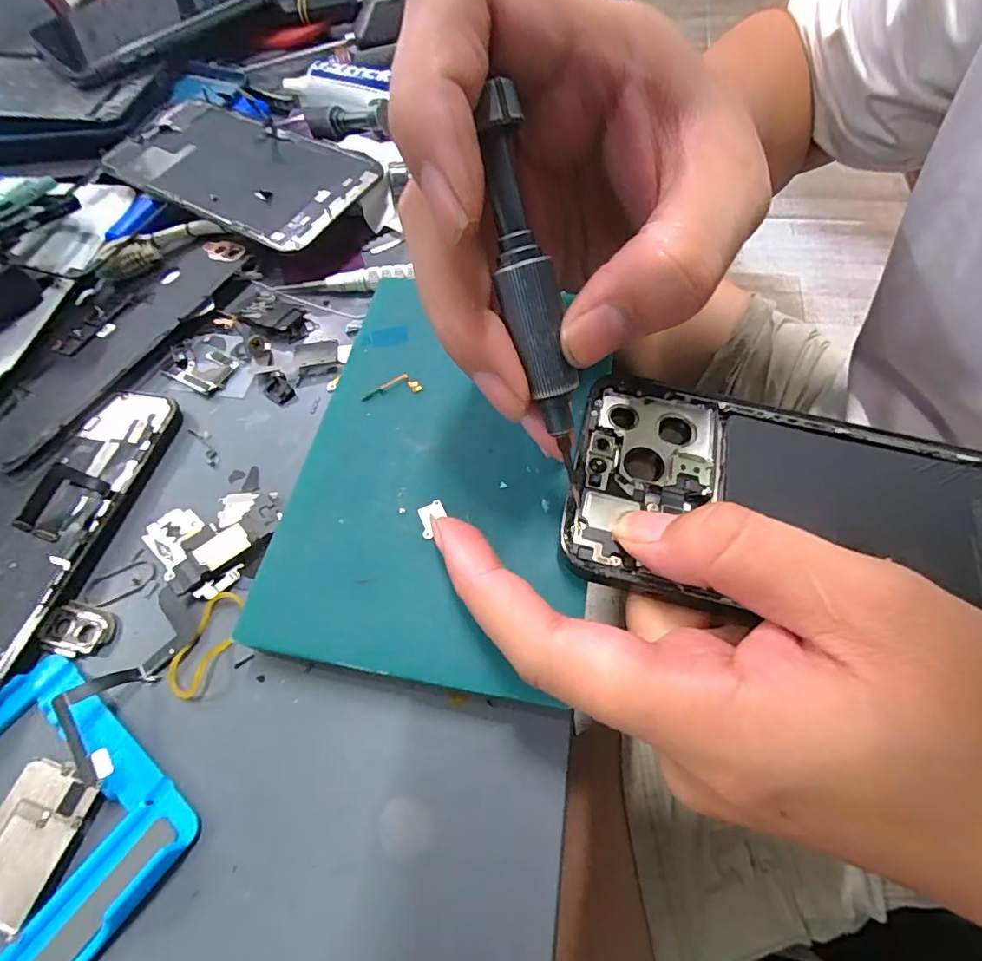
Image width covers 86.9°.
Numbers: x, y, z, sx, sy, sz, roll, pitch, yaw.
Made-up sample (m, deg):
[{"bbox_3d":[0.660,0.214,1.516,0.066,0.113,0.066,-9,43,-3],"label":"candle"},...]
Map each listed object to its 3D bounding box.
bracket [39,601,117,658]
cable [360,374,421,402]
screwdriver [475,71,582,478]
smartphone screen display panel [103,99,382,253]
[{"bbox_3d":[-0.144,0.051,0.180,0.024,0.004,0.017,8,61,10],"label":"bracket"},{"bbox_3d":[-0.039,-0.037,0.204,0.024,0.004,0.008,-11,60,-1],"label":"cable"},{"bbox_3d":[0.011,-0.047,0.133,0.013,0.015,0.086,-18,105,-12],"label":"screwdriver"},{"bbox_3d":[-0.137,-0.168,0.278,0.155,0.004,0.072,29,71,18],"label":"smartphone screen display panel"}]

